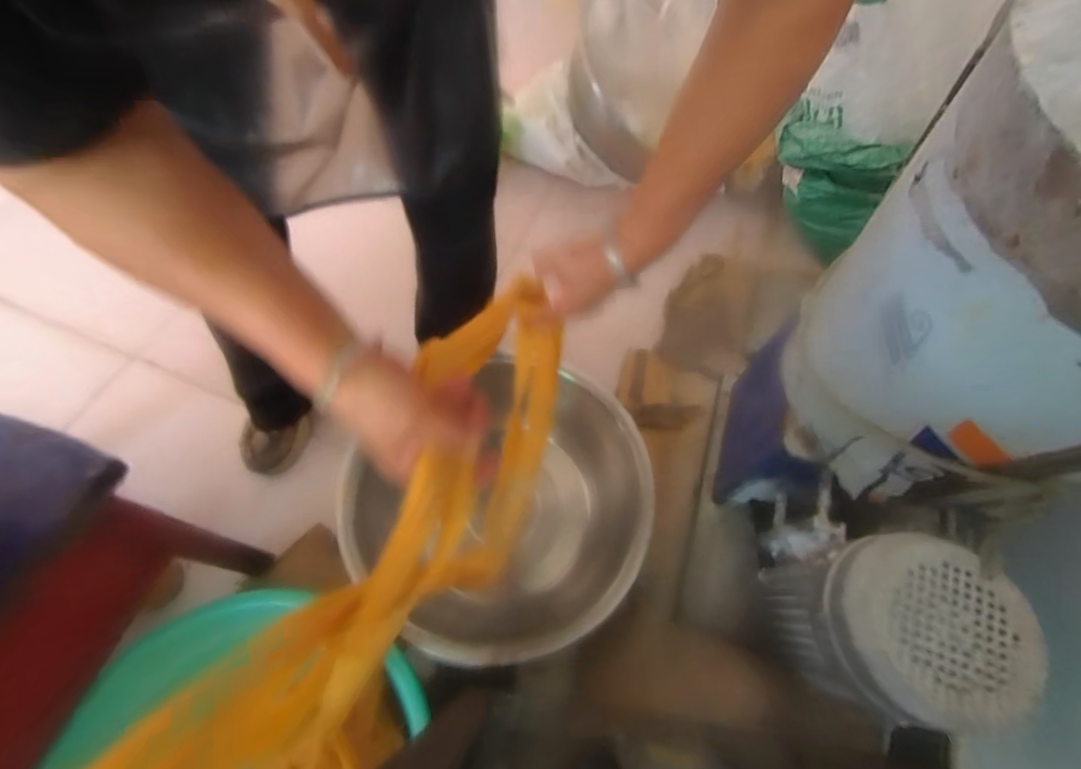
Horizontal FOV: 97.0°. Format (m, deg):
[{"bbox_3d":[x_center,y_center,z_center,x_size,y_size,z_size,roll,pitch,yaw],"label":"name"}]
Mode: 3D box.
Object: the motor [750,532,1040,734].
[{"bbox_3d":[0.346,0.237,0.489,0.147,0.163,0.164,-21,65,-11],"label":"motor"}]

